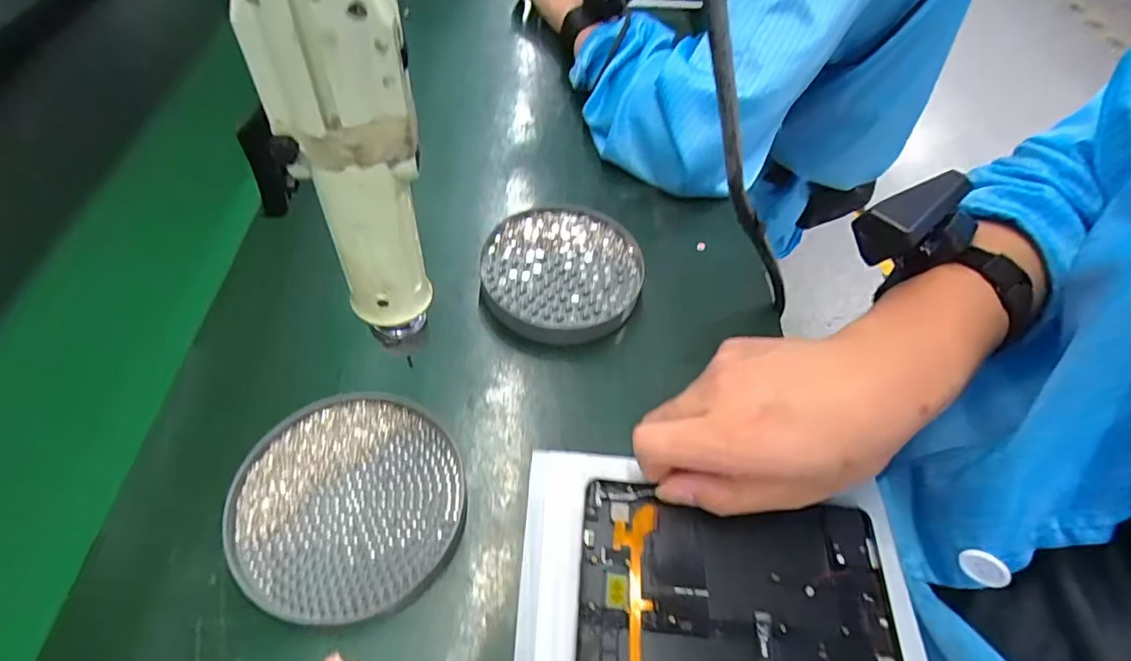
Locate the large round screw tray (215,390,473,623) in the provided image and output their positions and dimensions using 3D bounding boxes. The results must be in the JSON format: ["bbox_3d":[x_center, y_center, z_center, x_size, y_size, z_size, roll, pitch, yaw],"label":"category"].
[{"bbox_3d":[-0.111,0.089,0.284,0.112,0.017,0.110,1,53,-2],"label":"large round screw tray"}]

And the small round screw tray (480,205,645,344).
[{"bbox_3d":[-0.003,-0.041,0.390,0.111,0.022,0.112,1,53,-2],"label":"small round screw tray"}]

